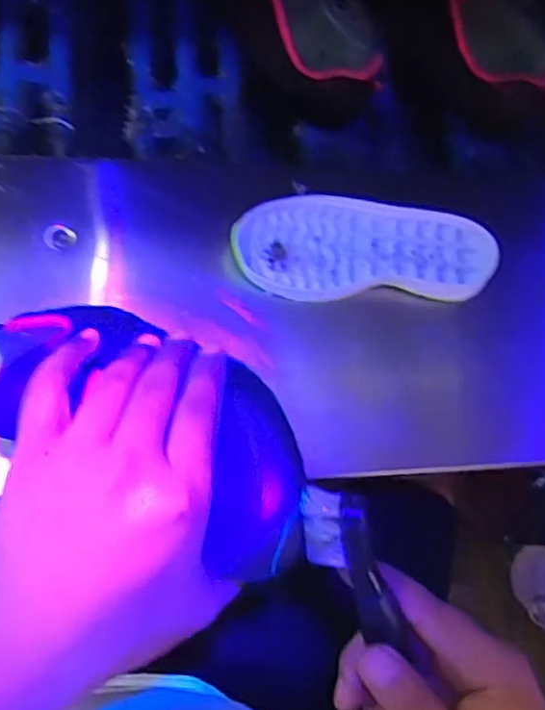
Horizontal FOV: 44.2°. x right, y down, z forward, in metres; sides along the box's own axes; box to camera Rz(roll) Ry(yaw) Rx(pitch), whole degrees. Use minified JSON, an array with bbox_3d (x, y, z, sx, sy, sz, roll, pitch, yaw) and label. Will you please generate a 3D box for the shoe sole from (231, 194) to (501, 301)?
[{"bbox_3d":[0.074,-0.083,0.512,0.203,0.023,0.079,-2,85,-8],"label":"shoe sole"}]

